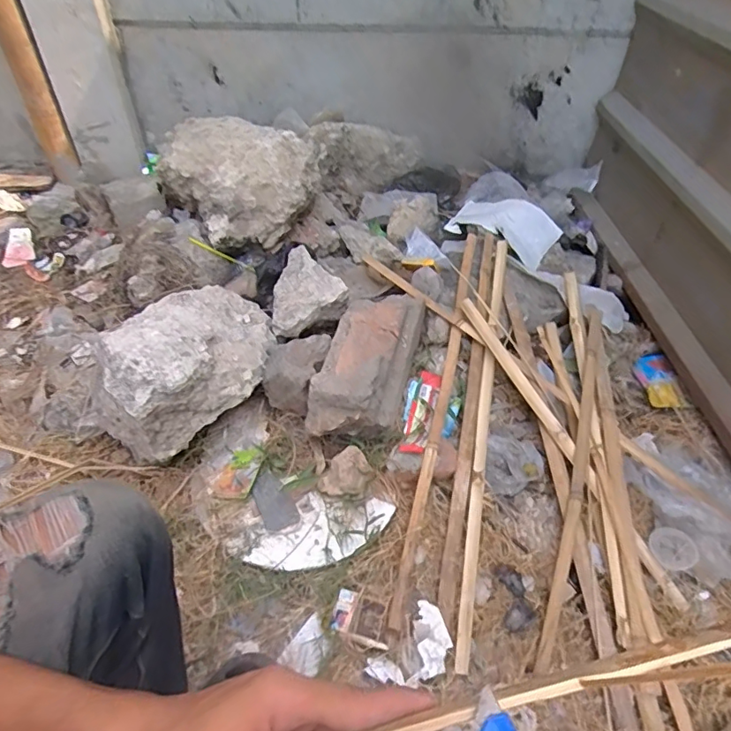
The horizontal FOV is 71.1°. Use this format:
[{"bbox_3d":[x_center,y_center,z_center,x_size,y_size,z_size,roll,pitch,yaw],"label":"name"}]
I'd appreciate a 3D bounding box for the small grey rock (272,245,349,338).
[{"bbox_3d":[-0.125,-0.162,1.104,0.158,0.091,0.181,-6,47,-8],"label":"small grey rock"}]

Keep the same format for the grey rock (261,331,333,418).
[{"bbox_3d":[-0.136,0.018,1.012,0.107,0.126,0.132,11,47,8],"label":"grey rock"}]

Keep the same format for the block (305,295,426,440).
[{"bbox_3d":[0.005,-0.003,0.996,0.154,0.128,0.334,12,48,9],"label":"block"}]

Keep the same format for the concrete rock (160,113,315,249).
[{"bbox_3d":[-0.321,-0.477,1.252,0.290,0.187,0.404,-31,55,-27],"label":"concrete rock"}]

